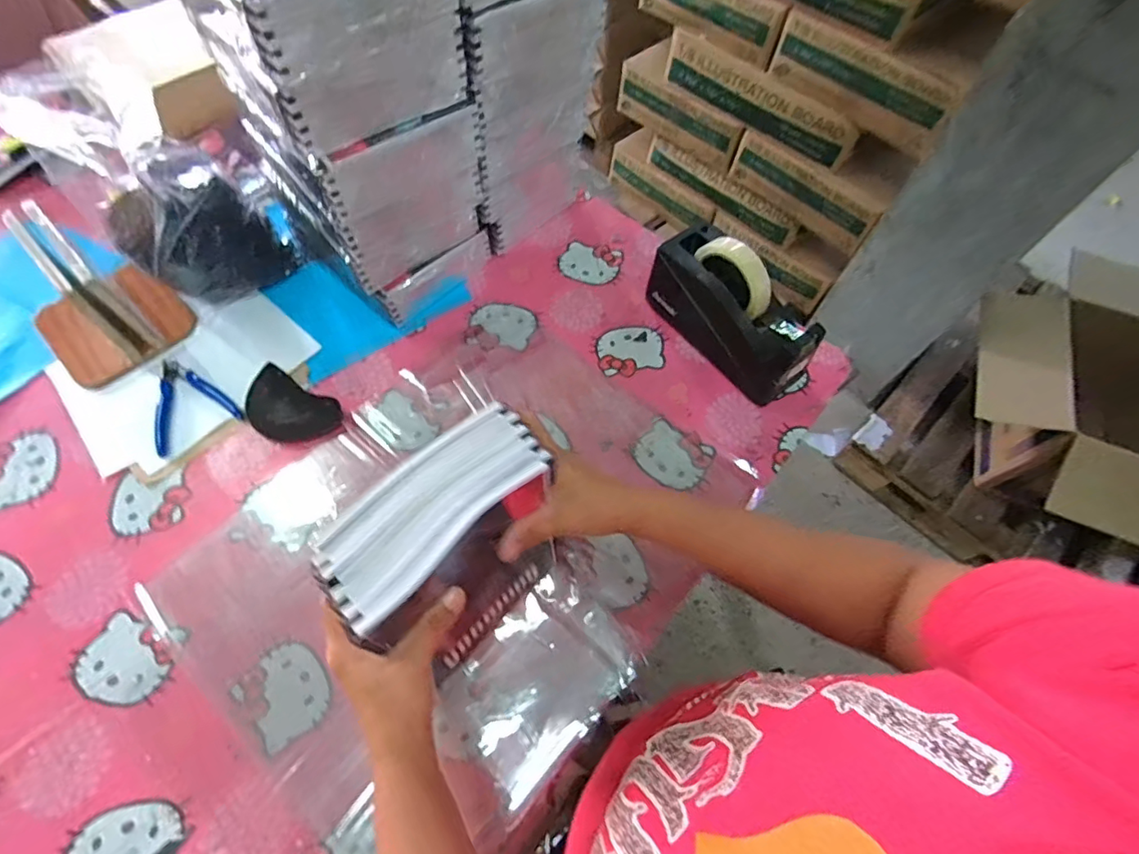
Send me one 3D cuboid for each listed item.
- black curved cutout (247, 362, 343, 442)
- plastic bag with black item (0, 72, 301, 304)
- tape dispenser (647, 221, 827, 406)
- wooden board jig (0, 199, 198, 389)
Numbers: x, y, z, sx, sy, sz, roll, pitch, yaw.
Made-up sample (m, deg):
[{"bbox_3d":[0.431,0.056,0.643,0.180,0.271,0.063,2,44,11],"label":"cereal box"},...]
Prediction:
[{"bbox_3d":[-0.298,-0.016,0.574,0.097,0.030,0.064,24,65,10],"label":"black curved cutout"},{"bbox_3d":[-0.408,-0.226,0.575,0.102,0.222,0.140,13,63,5],"label":"plastic bag with black item"},{"bbox_3d":[0.186,-0.135,0.606,0.072,0.126,0.203,-36,70,-18],"label":"tape dispenser"},{"bbox_3d":[-0.524,-0.144,0.580,0.136,0.112,0.147,-41,71,-20],"label":"wooden board jig"}]

